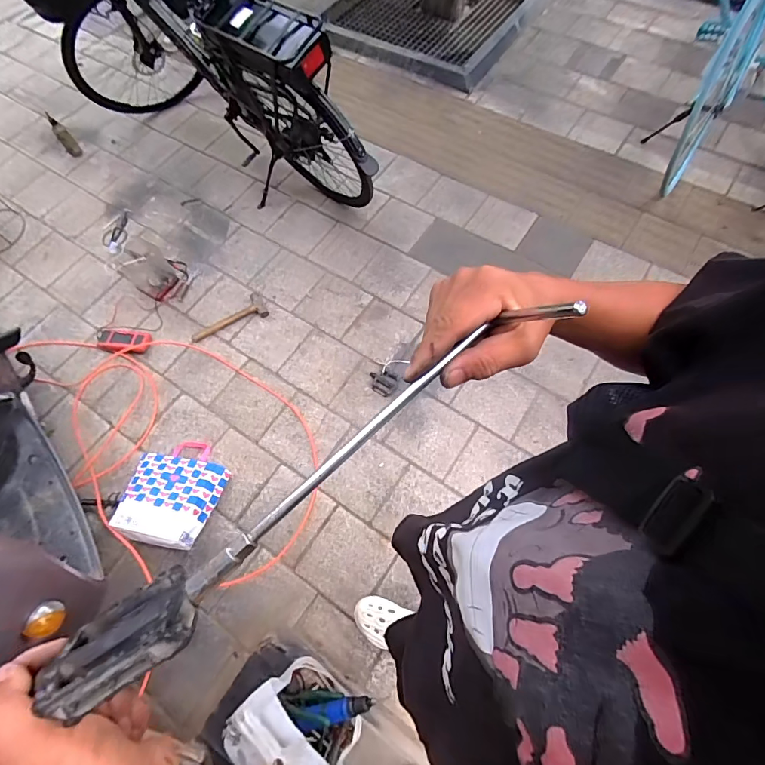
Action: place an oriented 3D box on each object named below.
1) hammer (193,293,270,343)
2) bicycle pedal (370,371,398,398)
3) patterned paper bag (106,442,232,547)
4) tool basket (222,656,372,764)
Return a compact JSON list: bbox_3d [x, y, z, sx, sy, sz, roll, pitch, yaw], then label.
[{"bbox_3d":[-0.619,-0.243,1.755,0.307,0.035,0.120,-35,71,-12],"label":"hammer"},{"bbox_3d":[-0.005,-0.001,1.627,0.099,0.023,0.087,25,70,11],"label":"bicycle pedal"},{"bbox_3d":[-0.694,0.351,1.442,0.299,0.152,0.346,9,67,8],"label":"patterned paper bag"},{"bbox_3d":[-0.173,0.721,0.900,0.233,0.343,0.185,23,70,13],"label":"tool basket"}]

